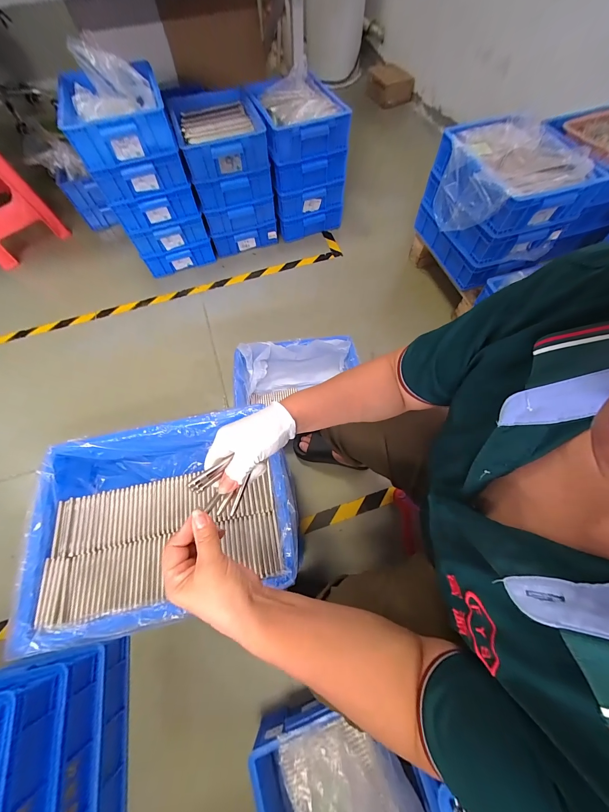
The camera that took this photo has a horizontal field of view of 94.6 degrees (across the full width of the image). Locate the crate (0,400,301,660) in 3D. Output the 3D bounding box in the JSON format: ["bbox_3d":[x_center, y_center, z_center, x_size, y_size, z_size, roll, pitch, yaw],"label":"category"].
[{"bbox_3d":[-0.234,0.190,0.507,0.416,0.121,0.297,-12,65,-4],"label":"crate"}]

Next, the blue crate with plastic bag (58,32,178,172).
[{"bbox_3d":[-0.606,-0.958,0.877,0.295,0.186,0.367,-20,66,-8],"label":"blue crate with plastic bag"}]

